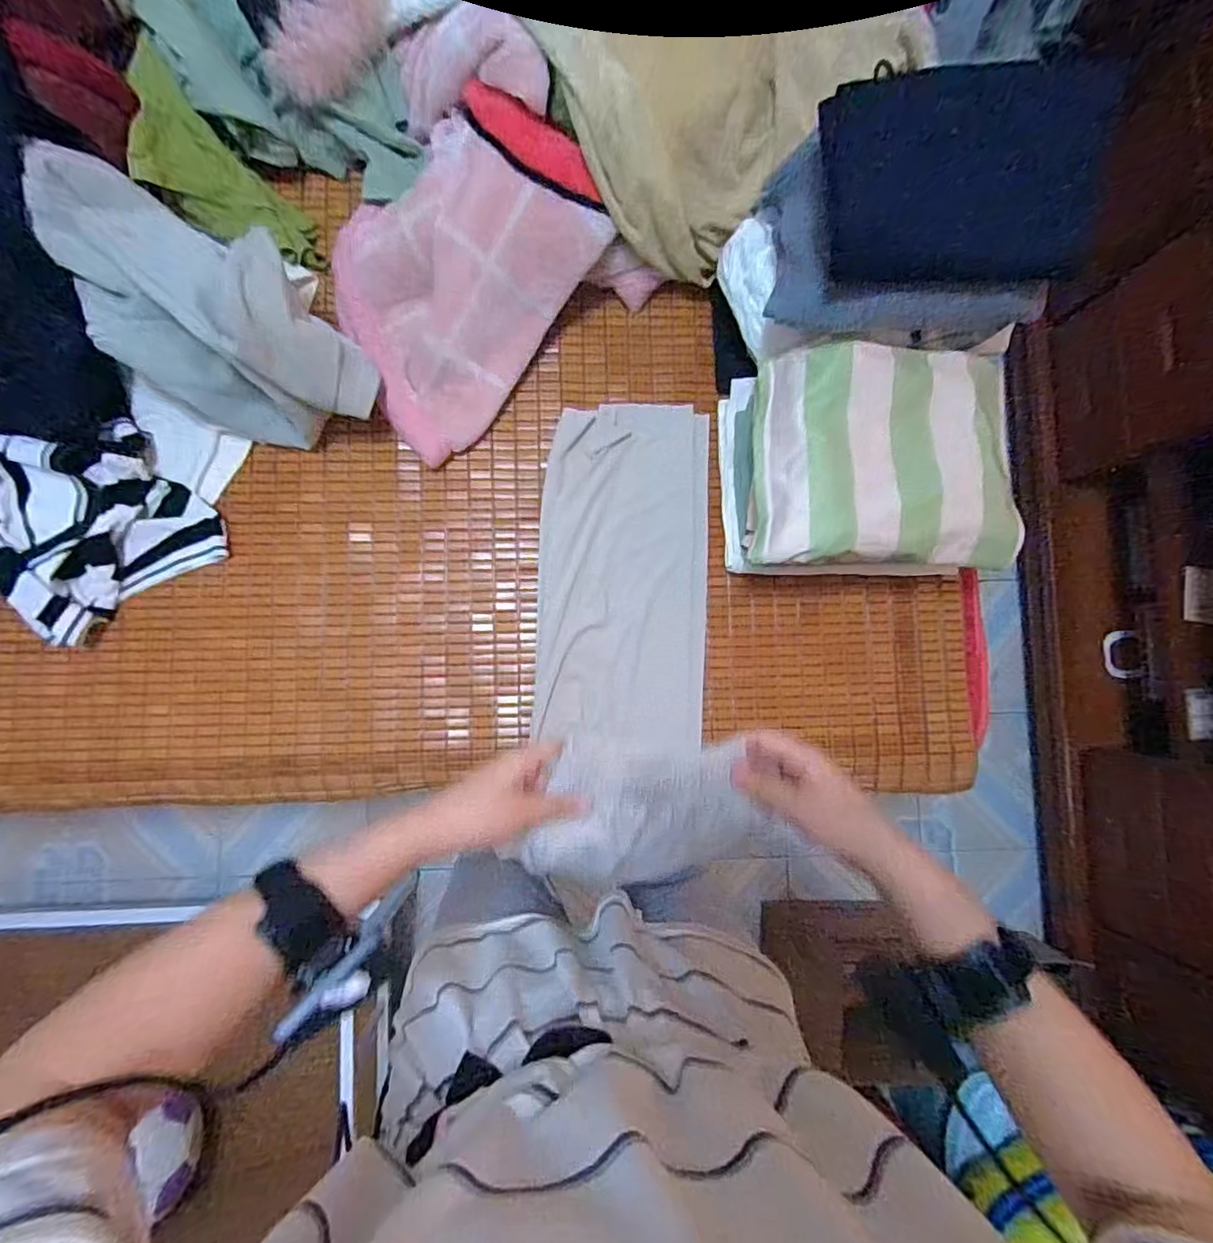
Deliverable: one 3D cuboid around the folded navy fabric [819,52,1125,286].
[{"bbox_3d":[0.353,-0.431,0.581,0.269,0.030,0.169,0,130,6],"label":"folded navy fabric"}]

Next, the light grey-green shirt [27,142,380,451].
[{"bbox_3d":[-0.493,-0.373,0.707,0.435,0.171,0.202,33,86,-1],"label":"light grey-green shirt"}]

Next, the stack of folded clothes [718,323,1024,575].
[{"bbox_3d":[0.320,-0.191,0.753,0.317,0.178,0.259,2,87,-3],"label":"stack of folded clothes"}]

